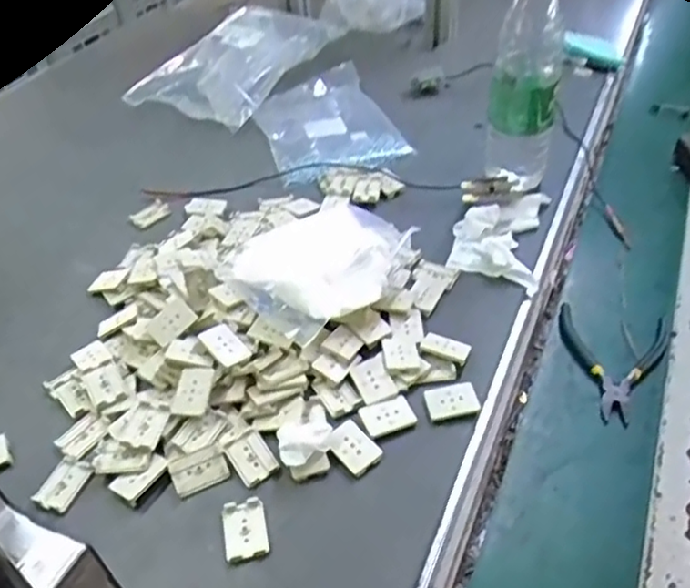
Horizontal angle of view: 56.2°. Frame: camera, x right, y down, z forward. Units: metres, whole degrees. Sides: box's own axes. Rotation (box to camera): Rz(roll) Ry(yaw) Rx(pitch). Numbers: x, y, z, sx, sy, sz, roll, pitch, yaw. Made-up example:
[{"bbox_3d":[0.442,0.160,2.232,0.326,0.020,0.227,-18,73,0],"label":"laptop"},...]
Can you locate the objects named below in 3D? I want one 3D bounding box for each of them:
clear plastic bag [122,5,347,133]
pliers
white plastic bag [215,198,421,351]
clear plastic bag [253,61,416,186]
[{"bbox_3d":[-0.139,-0.312,0.866,0.164,0.069,0.256,22,48,25],"label":"clear plastic bag"},{"bbox_3d":[0.220,0.048,0.560,0.092,0.014,0.122,26,49,28],"label":"pliers"},{"bbox_3d":[-0.027,-0.036,0.570,0.140,0.056,0.160,32,53,33],"label":"white plastic bag"},{"bbox_3d":[-0.025,-0.211,0.787,0.146,0.030,0.214,-15,44,-13],"label":"clear plastic bag"}]

